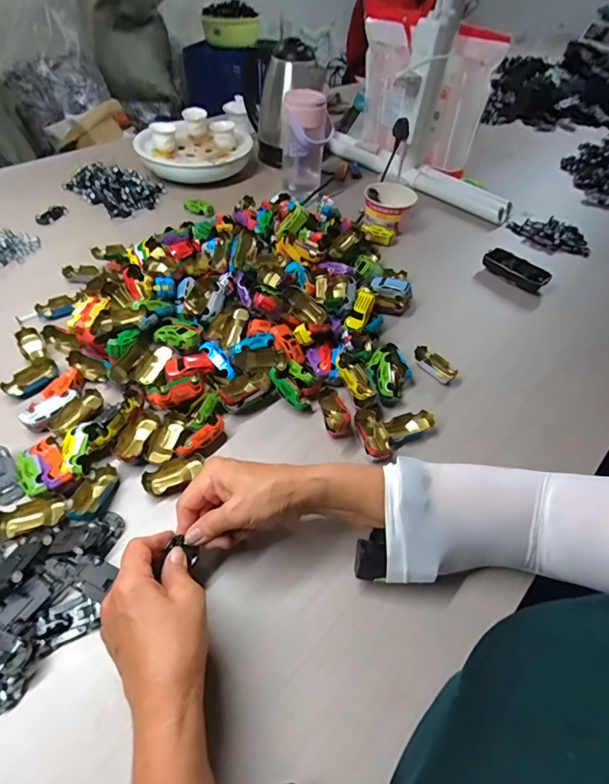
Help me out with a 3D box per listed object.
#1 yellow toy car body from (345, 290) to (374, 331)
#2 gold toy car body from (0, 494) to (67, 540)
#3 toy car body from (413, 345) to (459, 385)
[{"bbox_3d":[0.077,-0.114,0.576,0.025,0.013,0.058,21,78,14],"label":"yellow toy car body"},{"bbox_3d":[-0.268,0.123,0.404,0.065,0.017,0.031,-17,53,-17],"label":"gold toy car body"},{"bbox_3d":[0.177,-0.038,0.567,0.029,0.016,0.063,-36,60,-29],"label":"toy car body"}]

